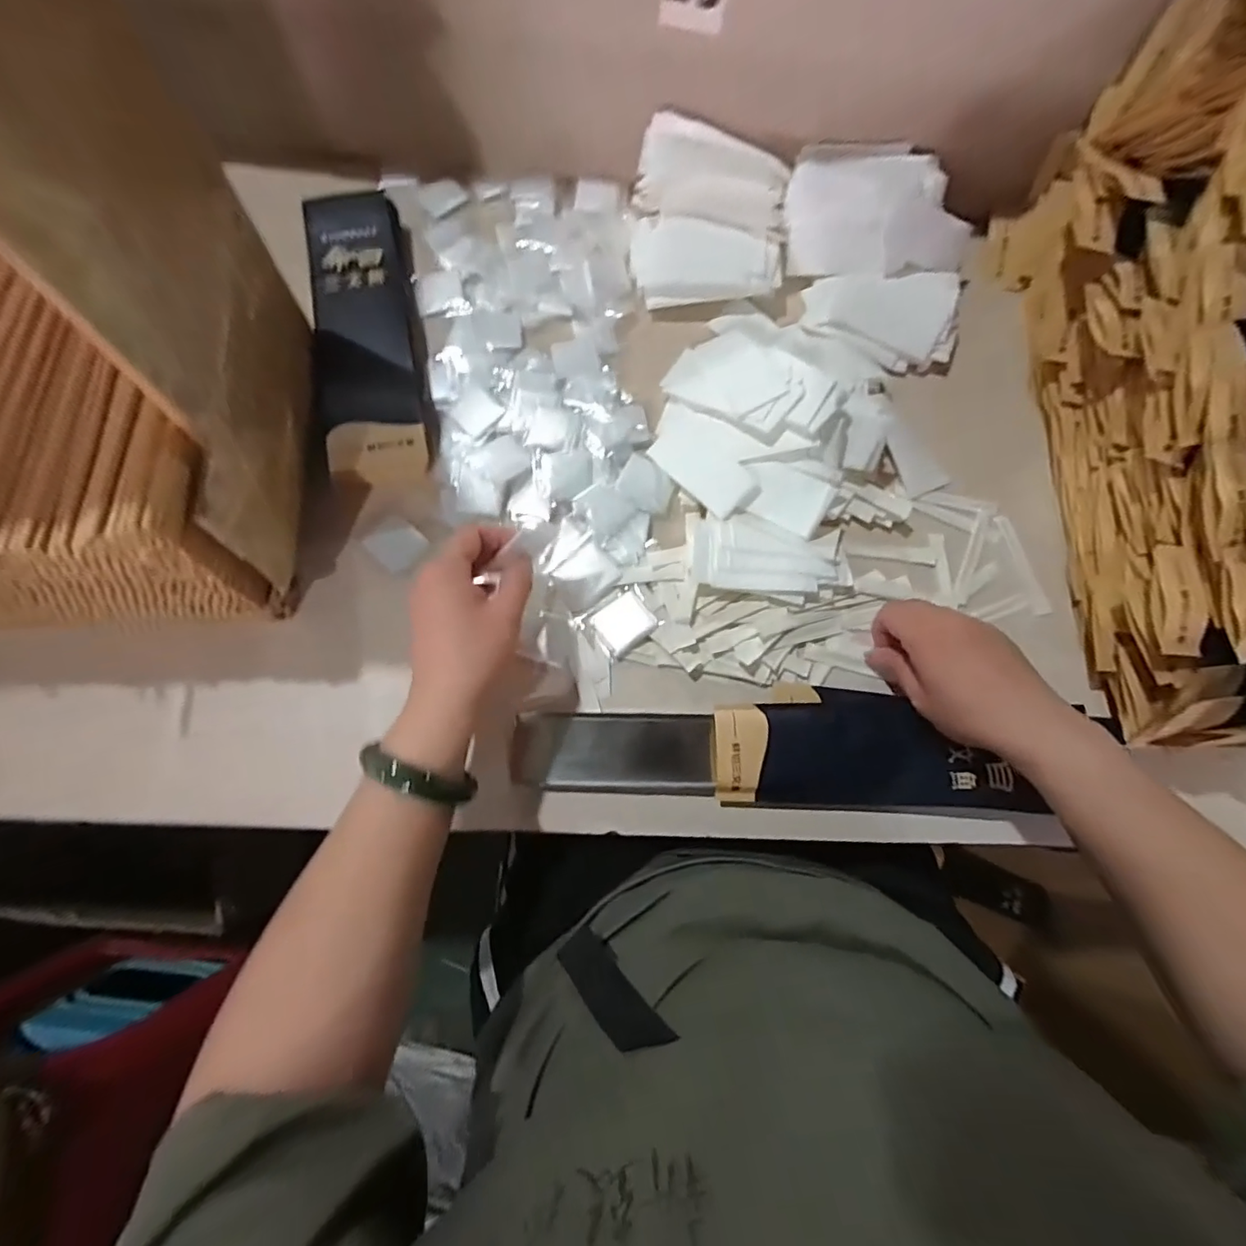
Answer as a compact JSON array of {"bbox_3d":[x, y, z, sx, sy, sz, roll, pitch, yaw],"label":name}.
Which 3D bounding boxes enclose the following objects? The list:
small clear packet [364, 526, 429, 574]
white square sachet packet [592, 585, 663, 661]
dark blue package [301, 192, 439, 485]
[{"bbox_3d":[-0.187,-0.064,0.458,0.044,0.004,0.037,40,77,8],"label":"small clear packet"},{"bbox_3d":[0.001,0.000,0.441,0.050,0.004,0.041,-37,79,-11],"label":"white square sachet packet"},{"bbox_3d":[-0.223,-0.259,0.481,0.085,0.033,0.294,-10,76,-5],"label":"dark blue package"}]

